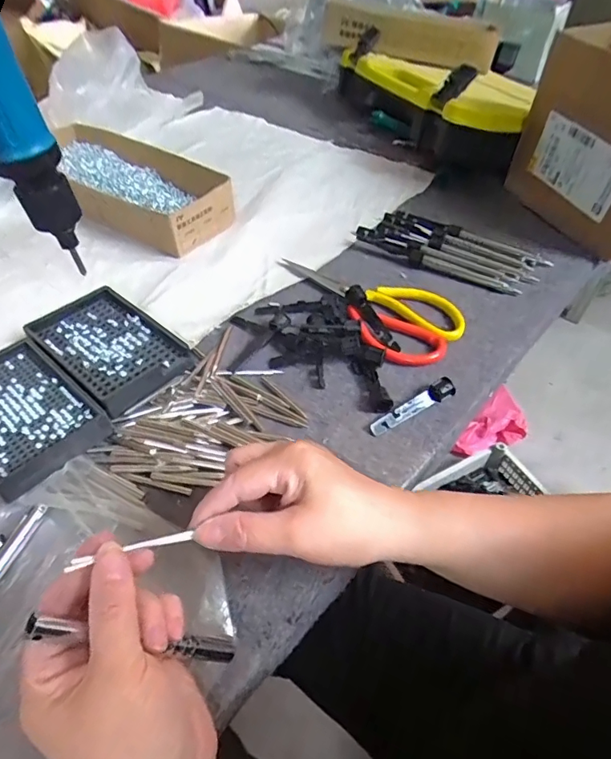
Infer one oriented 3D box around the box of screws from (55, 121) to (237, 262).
[{"bbox_3d":[-0.237,-0.250,0.613,0.306,0.049,0.125,28,54,22],"label":"box of screws"}]

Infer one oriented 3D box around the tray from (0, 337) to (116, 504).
[{"bbox_3d":[-0.231,0.024,0.387,0.139,0.024,0.086,34,56,26],"label":"tray"}]

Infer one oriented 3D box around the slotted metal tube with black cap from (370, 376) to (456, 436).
[{"bbox_3d":[0.090,0.022,0.406,0.084,0.015,0.016,-23,52,-20],"label":"slotted metal tube with black cap"}]

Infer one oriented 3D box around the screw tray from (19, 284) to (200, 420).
[{"bbox_3d":[-0.180,-0.032,0.439,0.150,0.022,0.090,35,57,27],"label":"screw tray"}]

